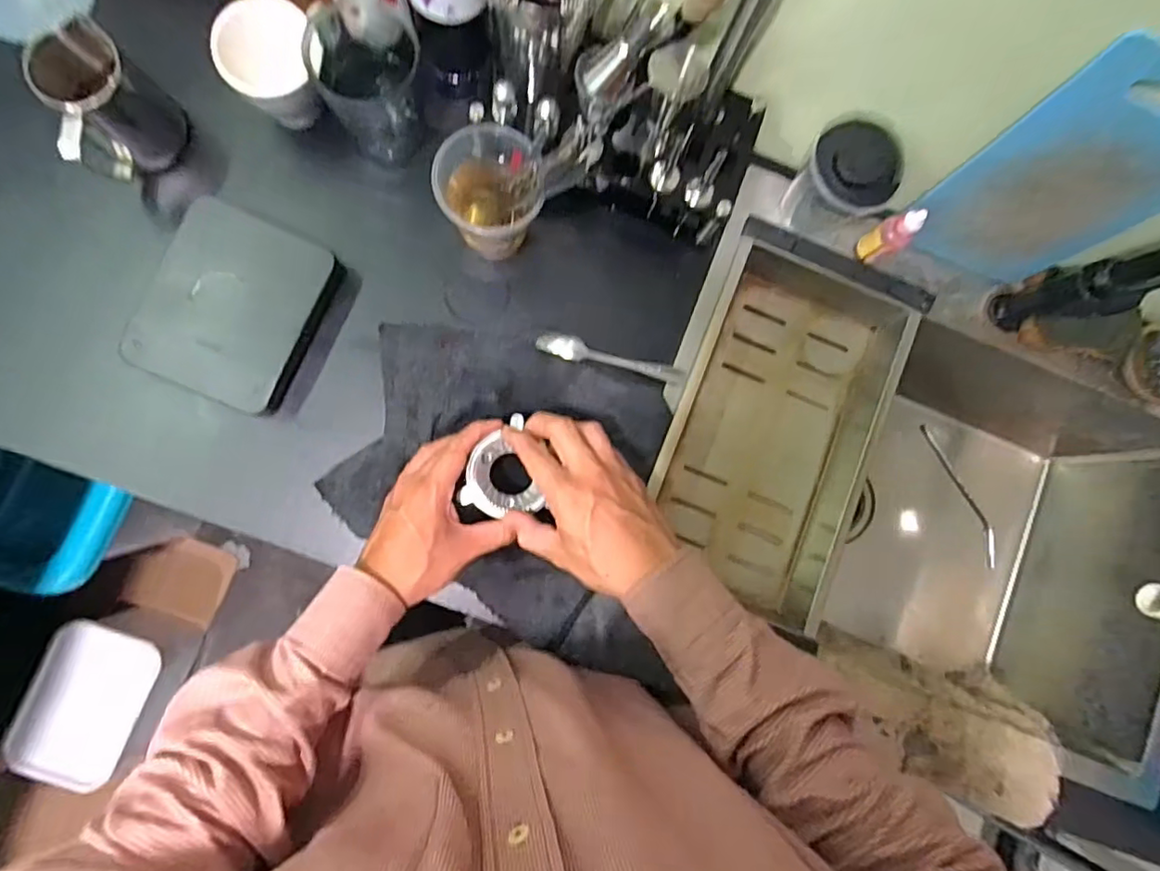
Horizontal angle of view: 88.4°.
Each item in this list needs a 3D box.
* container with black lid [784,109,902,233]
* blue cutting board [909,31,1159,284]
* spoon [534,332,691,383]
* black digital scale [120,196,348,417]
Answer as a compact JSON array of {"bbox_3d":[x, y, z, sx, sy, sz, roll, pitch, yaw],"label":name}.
[{"bbox_3d":[0.226,-0.222,0.540,0.077,0.108,0.078,1,85,-7],"label":"container with black lid"},{"bbox_3d":[0.383,-0.196,0.471,0.142,0.221,0.016,22,76,-5],"label":"blue cutting board"},{"bbox_3d":[0.030,-0.071,0.564,0.141,0.015,0.025,18,83,-5],"label":"spoon"},{"bbox_3d":[-0.300,-0.112,0.520,0.129,0.033,0.155,25,83,-4],"label":"black digital scale"}]

